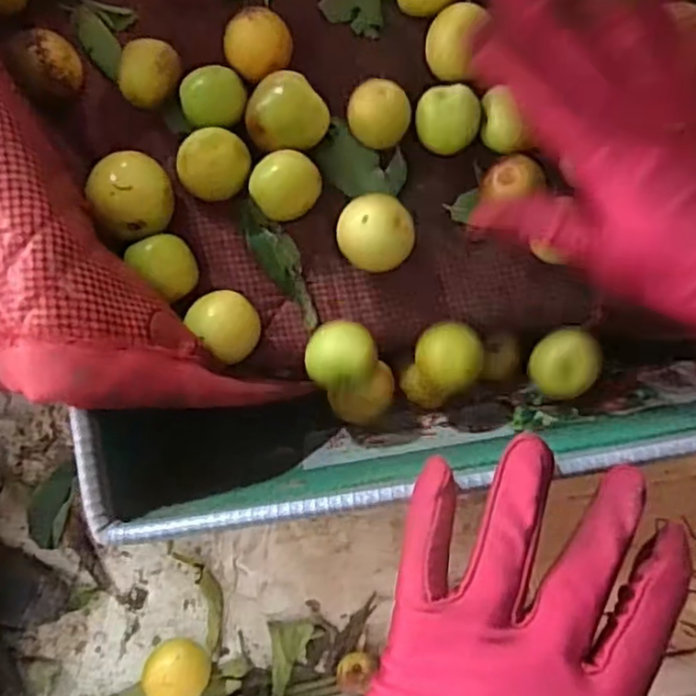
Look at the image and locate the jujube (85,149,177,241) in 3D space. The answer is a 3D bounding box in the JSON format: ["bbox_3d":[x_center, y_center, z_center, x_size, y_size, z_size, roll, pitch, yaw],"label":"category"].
[{"bbox_3d":[-0.106,-0.074,0.336,0.038,0.035,0.038,0,82,0],"label":"jujube"}]

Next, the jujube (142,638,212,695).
[{"bbox_3d":[-0.084,0.160,0.340,0.031,0.028,0.026,37,83,5],"label":"jujube"}]

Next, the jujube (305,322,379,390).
[{"bbox_3d":[-0.003,0.005,0.345,0.033,0.029,0.033,0,82,0],"label":"jujube"}]

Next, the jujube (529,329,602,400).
[{"bbox_3d":[0.116,0.010,0.374,0.032,0.035,0.035,0,82,0],"label":"jujube"}]

